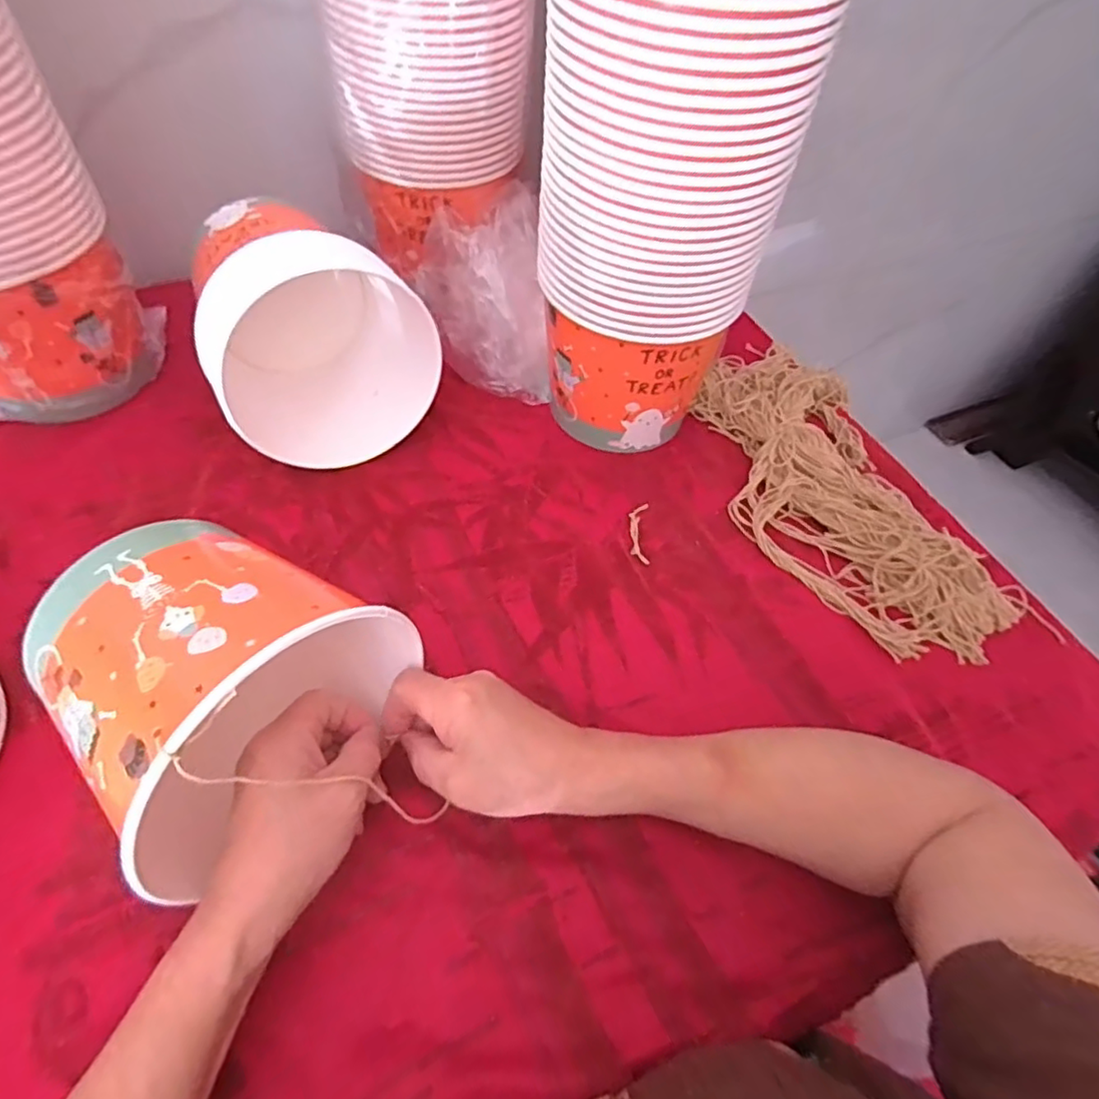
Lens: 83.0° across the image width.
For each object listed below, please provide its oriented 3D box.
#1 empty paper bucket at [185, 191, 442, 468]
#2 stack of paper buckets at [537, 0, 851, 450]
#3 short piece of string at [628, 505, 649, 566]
[{"bbox_3d":[-0.198,-0.188,0.514,0.164,0.146,0.196,-21,59,-18],"label":"empty paper bucket"},{"bbox_3d":[0.076,-0.226,0.435,0.129,0.360,0.129,-25,61,-20],"label":"stack of paper buckets"},{"bbox_3d":[0.074,-0.015,0.509,0.015,0.004,0.057,5,55,-1],"label":"short piece of string"}]

